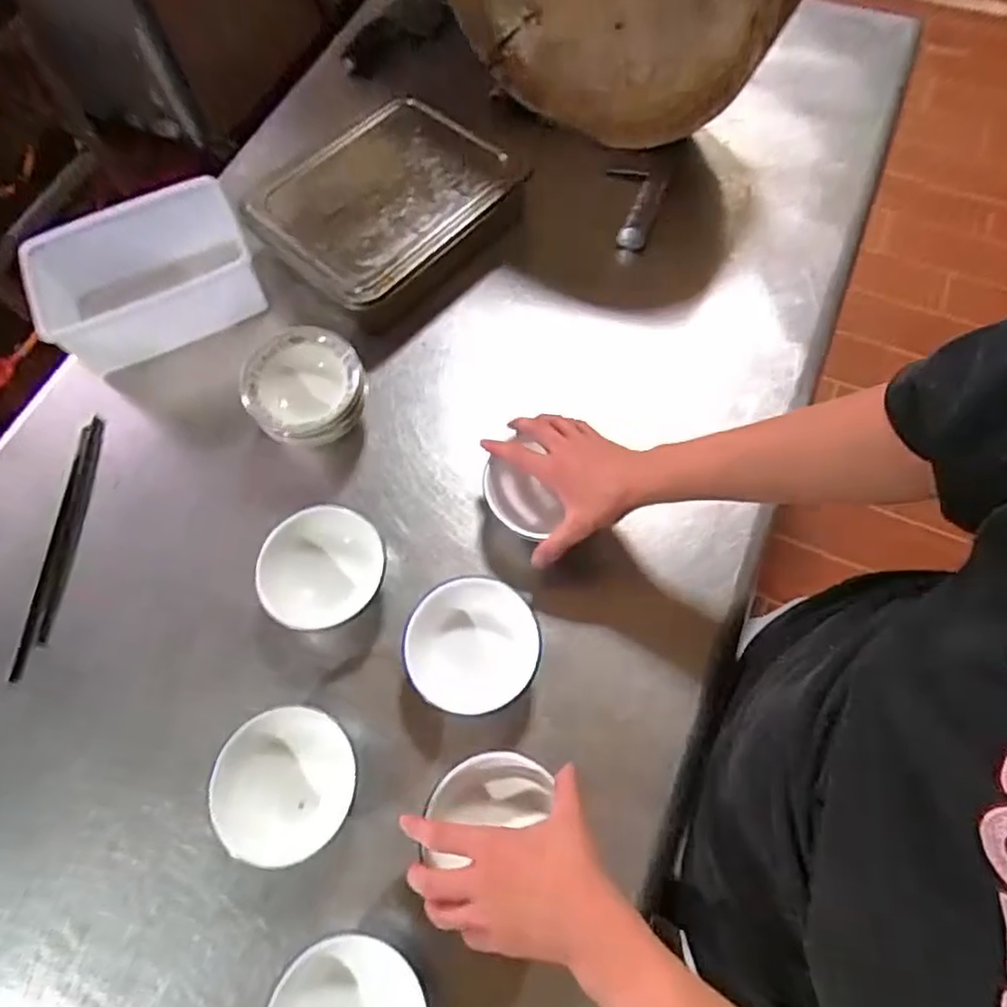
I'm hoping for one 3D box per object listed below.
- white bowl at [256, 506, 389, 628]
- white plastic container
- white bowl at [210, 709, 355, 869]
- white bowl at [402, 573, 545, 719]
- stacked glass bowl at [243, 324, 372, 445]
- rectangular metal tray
[{"bbox_3d":[-0.167,0.061,0.596,0.100,0.055,0.109,-1,66,2],"label":"white bowl"},{"bbox_3d":[-0.393,-0.250,0.720,0.226,0.089,0.155,-21,67,-7],"label":"white plastic container"},{"bbox_3d":[-0.172,0.227,0.528,0.106,0.048,0.110,-1,66,2],"label":"white bowl"},{"bbox_3d":[-0.026,0.125,0.565,0.109,0.045,0.109,-1,66,2],"label":"white bowl"},{"bbox_3d":[-0.193,-0.110,0.657,0.113,0.078,0.108,-1,66,2],"label":"stacked glass bowl"},{"bbox_3d":[-0.139,-0.357,0.742,0.228,0.035,0.263,41,74,18],"label":"rectangular metal tray"}]

